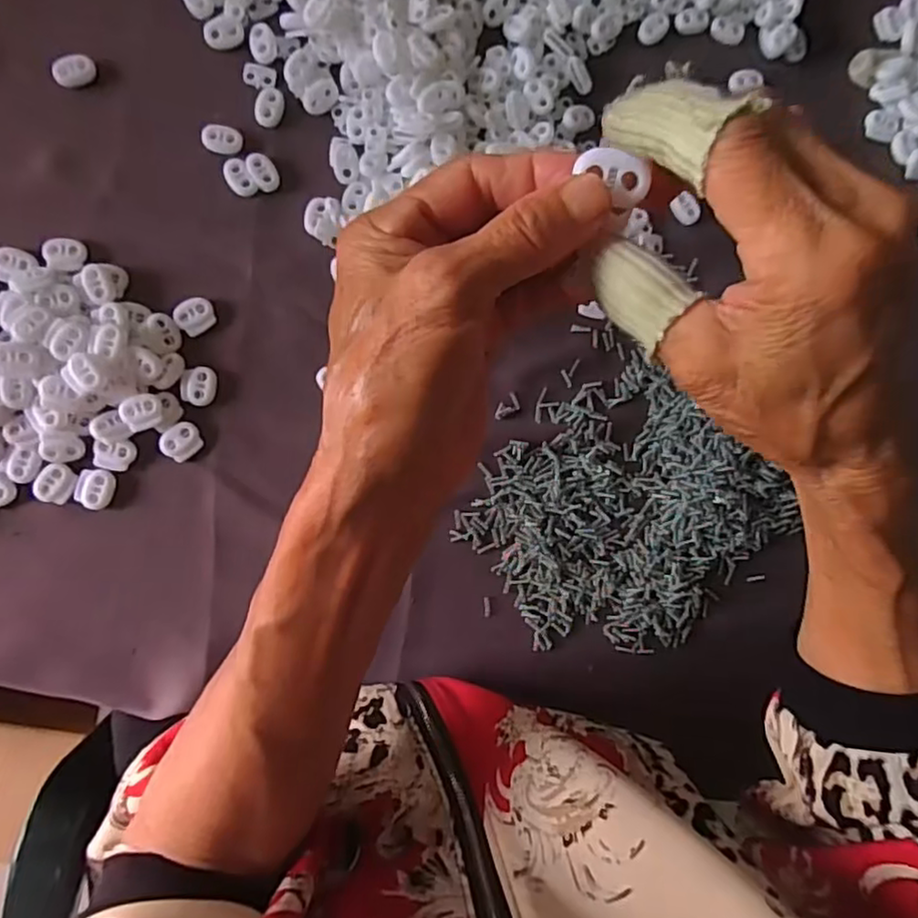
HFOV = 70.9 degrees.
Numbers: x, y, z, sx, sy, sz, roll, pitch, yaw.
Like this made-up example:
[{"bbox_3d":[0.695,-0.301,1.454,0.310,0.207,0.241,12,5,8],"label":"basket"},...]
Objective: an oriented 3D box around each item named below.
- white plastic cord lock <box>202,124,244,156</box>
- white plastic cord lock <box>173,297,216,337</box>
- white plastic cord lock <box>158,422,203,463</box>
[{"bbox_3d":[-0.137,-0.185,0.374,0.021,0.004,0.016,11,88,-8],"label":"white plastic cord lock"},{"bbox_3d":[-0.151,-0.082,0.369,0.021,0.006,0.019,-33,94,-8],"label":"white plastic cord lock"},{"bbox_3d":[-0.157,-0.009,0.364,0.022,0.004,0.019,-40,95,-7],"label":"white plastic cord lock"}]

